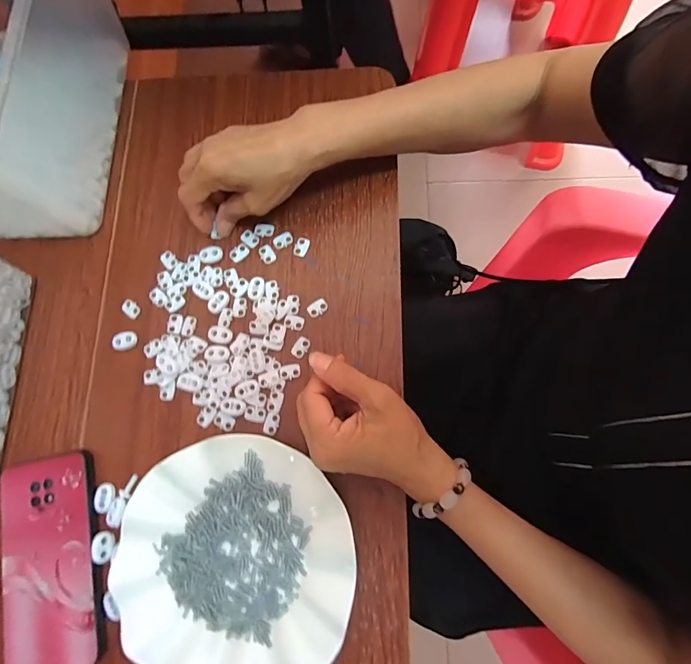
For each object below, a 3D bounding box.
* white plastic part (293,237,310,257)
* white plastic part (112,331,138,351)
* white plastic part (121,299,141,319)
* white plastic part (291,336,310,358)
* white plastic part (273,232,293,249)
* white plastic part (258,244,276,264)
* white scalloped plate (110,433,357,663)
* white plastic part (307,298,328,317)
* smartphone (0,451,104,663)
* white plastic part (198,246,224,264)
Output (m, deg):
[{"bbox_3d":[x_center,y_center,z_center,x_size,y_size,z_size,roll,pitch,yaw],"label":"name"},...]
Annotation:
[{"bbox_3d":[-0.042,-0.082,0.379,0.013,0.004,0.019,18,78,7],"label":"white plastic part"},{"bbox_3d":[-0.208,0.008,0.367,0.024,0.006,0.017,-13,76,0],"label":"white plastic part"},{"bbox_3d":[-0.206,-0.023,0.375,0.020,0.004,0.014,36,81,7],"label":"white plastic part"},{"bbox_3d":[-0.041,0.014,0.355,0.013,0.004,0.019,25,79,9],"label":"white plastic part"},{"bbox_3d":[-0.061,-0.089,0.380,0.019,0.004,0.013,-37,80,-6],"label":"white plastic part"},{"bbox_3d":[-0.076,-0.076,0.378,0.013,0.004,0.019,-33,80,-5],"label":"white plastic part"},{"bbox_3d":[-0.087,0.179,0.307,0.182,0.030,0.179,-1,77,3],"label":"white scalloped plate"},{"bbox_3d":[-0.026,-0.023,0.362,0.019,0.004,0.014,-39,78,-6],"label":"white plastic part"},{"bbox_3d":[-0.244,0.187,0.319,0.078,0.007,0.161,-15,76,0],"label":"smartphone"},{"bbox_3d":[-0.131,-0.075,0.379,0.023,0.004,0.017,-12,76,0],"label":"white plastic part"}]

